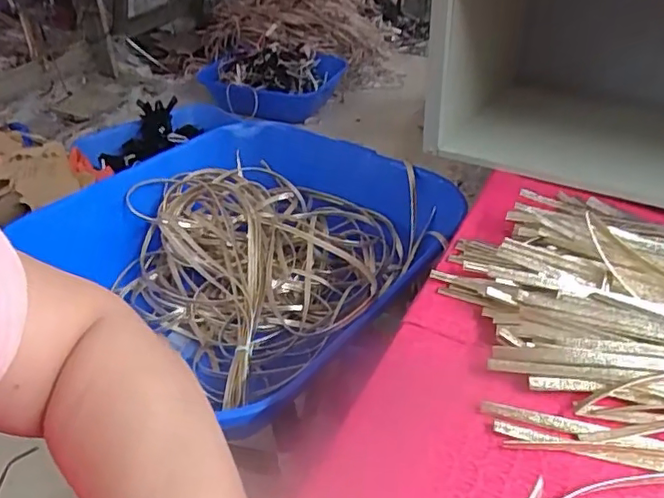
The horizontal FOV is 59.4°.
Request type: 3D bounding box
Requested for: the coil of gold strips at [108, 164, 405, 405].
[{"bbox_3d":[-0.122,-0.003,0.950,0.410,0.113,0.358,19,40,24],"label":"coil of gold strips"}]

